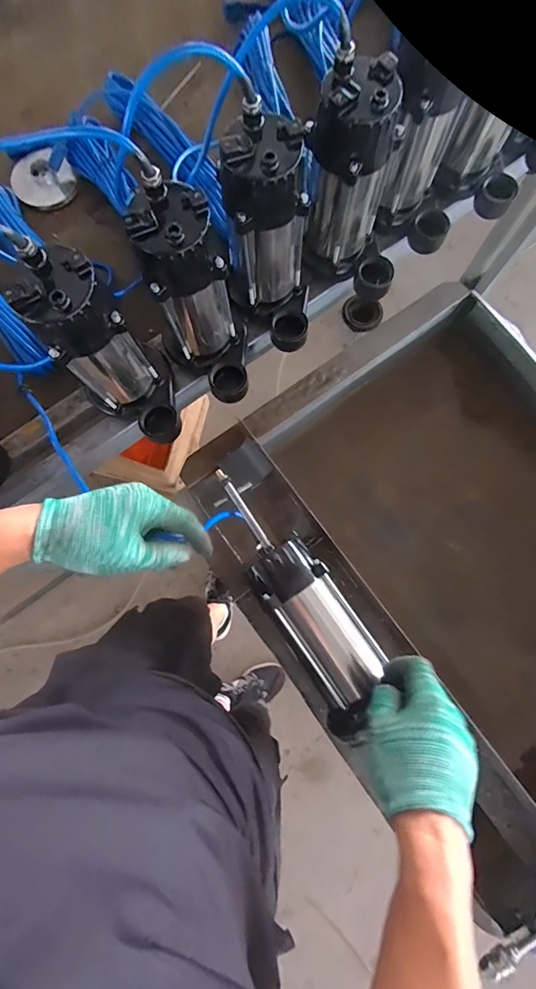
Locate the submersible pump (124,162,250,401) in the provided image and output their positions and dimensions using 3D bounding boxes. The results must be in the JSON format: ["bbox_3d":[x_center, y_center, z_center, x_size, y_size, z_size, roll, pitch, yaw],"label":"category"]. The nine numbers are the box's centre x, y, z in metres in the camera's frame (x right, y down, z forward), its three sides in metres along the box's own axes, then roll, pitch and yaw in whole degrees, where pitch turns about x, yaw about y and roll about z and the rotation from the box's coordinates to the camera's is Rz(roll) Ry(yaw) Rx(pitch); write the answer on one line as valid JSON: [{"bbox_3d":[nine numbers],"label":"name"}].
[{"bbox_3d":[-0.088,-0.221,0.513,0.112,0.242,0.144,-12,80,-1],"label":"submersible pump"}]

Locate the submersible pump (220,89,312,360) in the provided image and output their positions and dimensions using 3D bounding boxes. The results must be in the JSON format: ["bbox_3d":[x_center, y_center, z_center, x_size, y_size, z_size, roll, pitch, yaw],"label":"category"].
[{"bbox_3d":[0.004,-0.304,0.530,0.109,0.245,0.138,-2,80,0],"label":"submersible pump"}]

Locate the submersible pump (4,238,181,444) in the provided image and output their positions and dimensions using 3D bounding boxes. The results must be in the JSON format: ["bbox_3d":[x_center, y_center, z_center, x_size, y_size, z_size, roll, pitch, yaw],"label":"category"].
[{"bbox_3d":[-0.184,-0.160,0.499,0.099,0.233,0.142,-41,82,-6],"label":"submersible pump"}]

